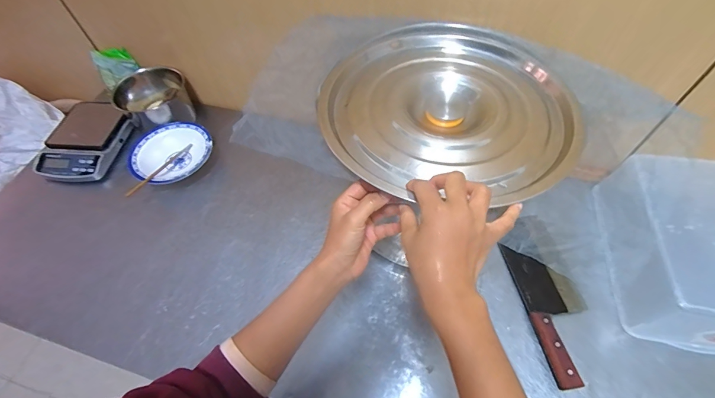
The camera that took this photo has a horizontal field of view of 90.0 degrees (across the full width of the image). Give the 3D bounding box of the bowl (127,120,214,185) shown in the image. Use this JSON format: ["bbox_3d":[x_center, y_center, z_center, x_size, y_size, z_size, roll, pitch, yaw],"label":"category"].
[{"bbox_3d":[-0.410,-0.097,0.802,0.157,0.047,0.171,-1,57,2],"label":"bowl"}]

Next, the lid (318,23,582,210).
[{"bbox_3d":[0.107,-0.137,0.457,0.296,0.040,0.321,-1,57,2],"label":"lid"}]

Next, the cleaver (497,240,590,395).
[{"bbox_3d":[0.336,0.182,0.603,0.101,0.026,0.235,-8,57,-2],"label":"cleaver"}]

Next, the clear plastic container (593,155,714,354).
[{"bbox_3d":[0.554,0.079,0.598,0.198,0.122,0.299,8,58,8],"label":"clear plastic container"}]

